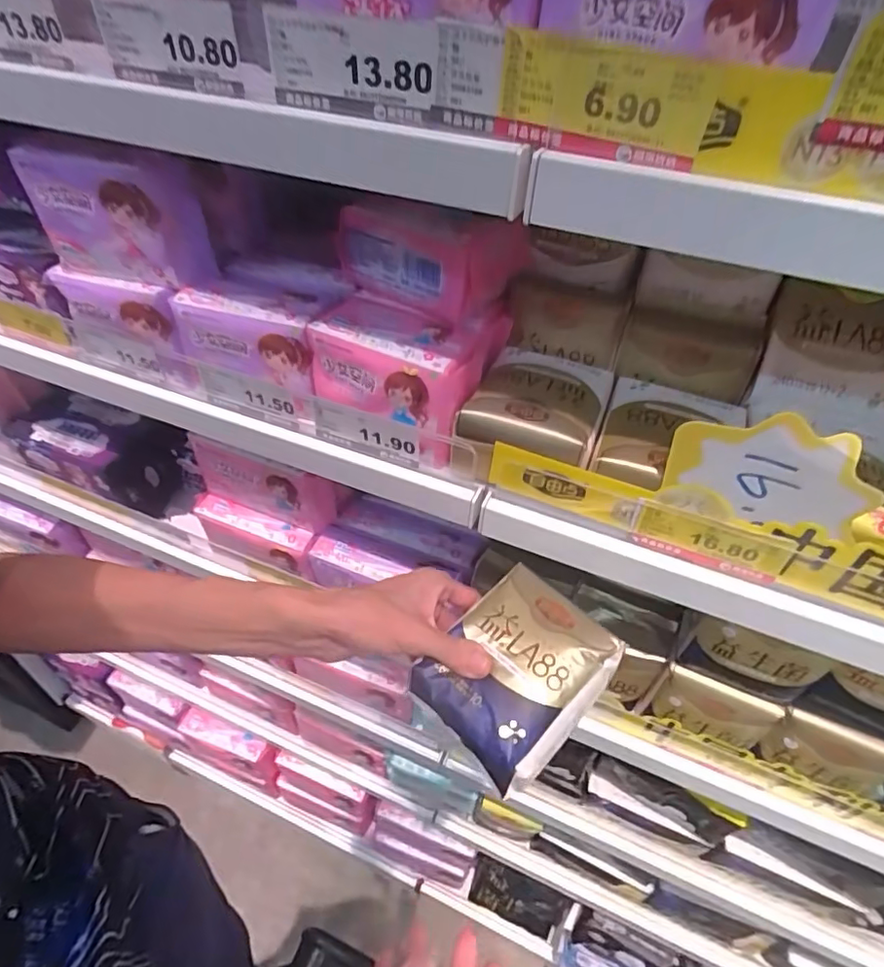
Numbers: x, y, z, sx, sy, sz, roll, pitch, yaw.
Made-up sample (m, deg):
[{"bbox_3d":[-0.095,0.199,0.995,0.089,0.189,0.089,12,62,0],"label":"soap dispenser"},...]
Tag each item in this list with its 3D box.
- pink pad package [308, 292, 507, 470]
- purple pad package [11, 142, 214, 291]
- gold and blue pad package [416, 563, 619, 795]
[{"bbox_3d":[-0.026,-0.092,0.431,0.126,0.075,0.102,18,45,15],"label":"pink pad package"},{"bbox_3d":[-0.238,-0.199,0.416,0.129,0.084,0.038,16,45,13],"label":"purple pad package"},{"bbox_3d":[0.050,0.125,0.369,0.114,0.045,0.091,-42,59,-18],"label":"gold and blue pad package"}]

